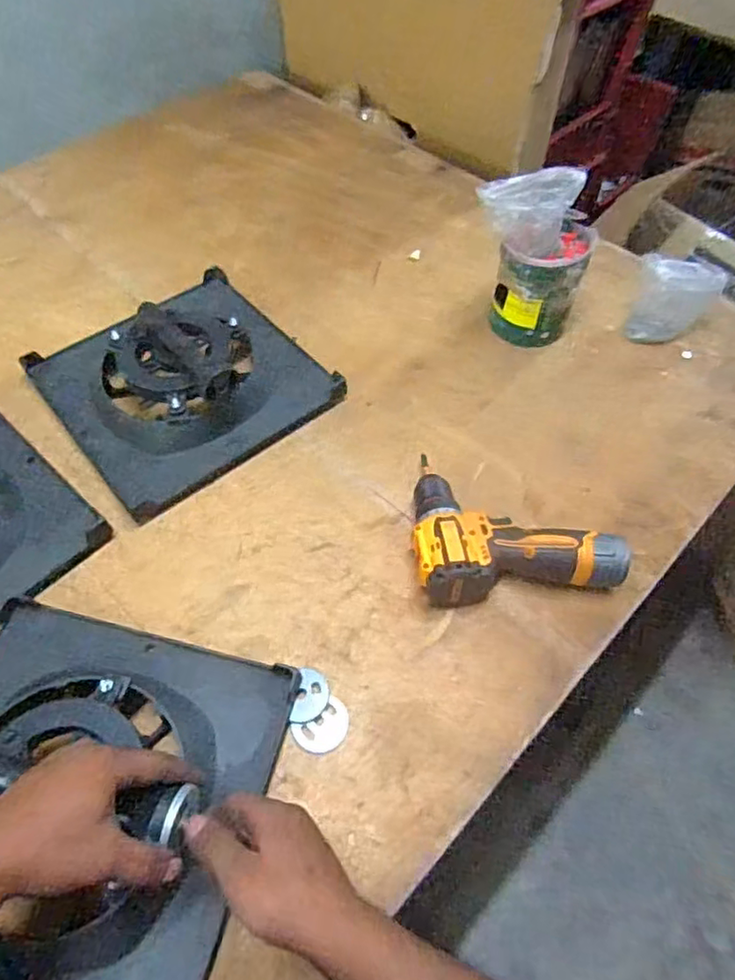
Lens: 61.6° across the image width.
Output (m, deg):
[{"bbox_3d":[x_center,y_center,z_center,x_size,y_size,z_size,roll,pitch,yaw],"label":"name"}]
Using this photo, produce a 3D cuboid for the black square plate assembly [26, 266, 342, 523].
[{"bbox_3d":[-0.224,-0.149,0.740,0.286,0.068,0.278,-34,65,-23],"label":"black square plate assembly"}]

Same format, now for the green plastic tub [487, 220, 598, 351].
[{"bbox_3d":[0.217,-0.262,0.791,0.101,0.130,0.104,2,56,-2],"label":"green plastic tub"}]

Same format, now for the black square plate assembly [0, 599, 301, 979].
[{"bbox_3d":[-0.232,0.233,0.475,0.285,0.077,0.285,14,57,6],"label":"black square plate assembly"}]

